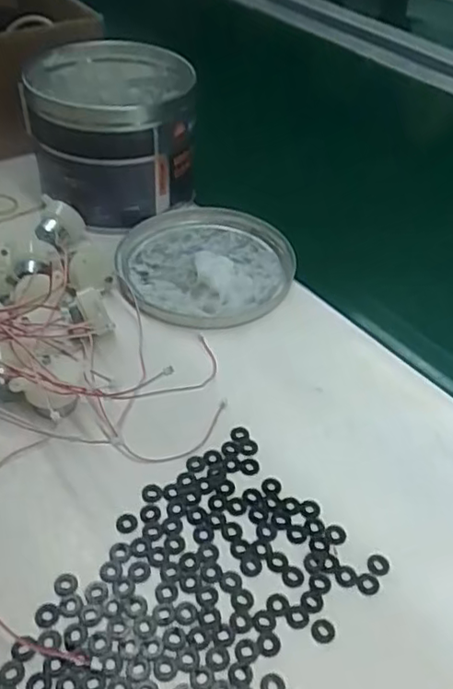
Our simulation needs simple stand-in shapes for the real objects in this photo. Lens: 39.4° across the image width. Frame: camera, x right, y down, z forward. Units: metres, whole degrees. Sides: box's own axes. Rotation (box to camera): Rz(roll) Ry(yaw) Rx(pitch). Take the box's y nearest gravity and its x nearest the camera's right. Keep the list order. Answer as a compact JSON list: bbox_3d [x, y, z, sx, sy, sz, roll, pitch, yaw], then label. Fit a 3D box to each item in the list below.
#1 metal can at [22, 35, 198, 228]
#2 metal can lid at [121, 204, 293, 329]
[{"bbox_3d":[-0.093,-0.171,0.522,0.124,0.104,0.132,-6,44,-11],"label":"metal can"},{"bbox_3d":[-0.016,-0.064,0.477,0.125,0.013,0.139,-3,44,-8],"label":"metal can lid"}]

